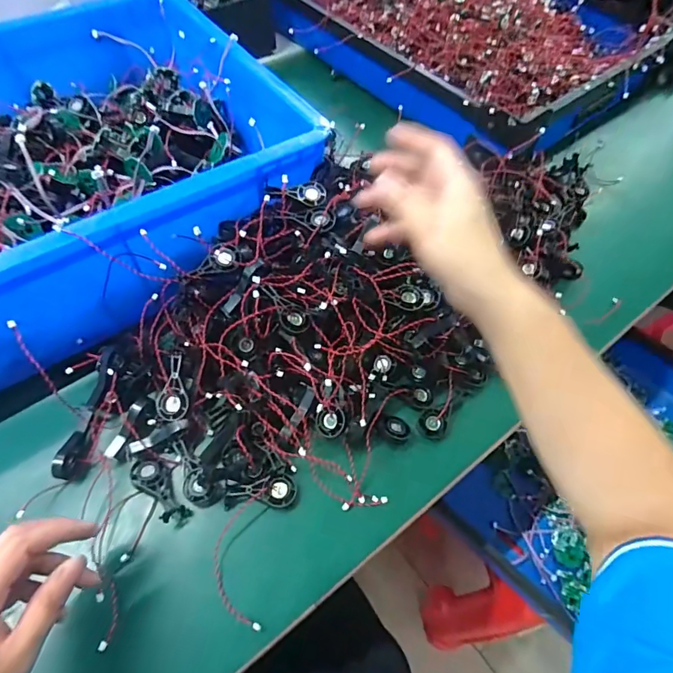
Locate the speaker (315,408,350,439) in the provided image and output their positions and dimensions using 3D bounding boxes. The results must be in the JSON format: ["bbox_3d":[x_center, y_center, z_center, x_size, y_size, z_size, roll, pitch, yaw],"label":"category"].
[{"bbox_3d":[-0.003,0.079,0.406,0.026,0.011,0.032,45,109,20],"label":"speaker"}]

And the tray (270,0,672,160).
[{"bbox_3d":[0.178,-0.548,0.732,0.635,0.103,0.447,41,65,20],"label":"tray"}]

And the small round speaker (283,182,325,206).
[{"bbox_3d":[-0.031,-0.146,0.448,0.038,0.009,0.028,10,59,4],"label":"small round speaker"}]

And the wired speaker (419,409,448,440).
[{"bbox_3d":[0.094,0.086,0.429,0.024,0.013,0.026,1,59,-2],"label":"wired speaker"}]

